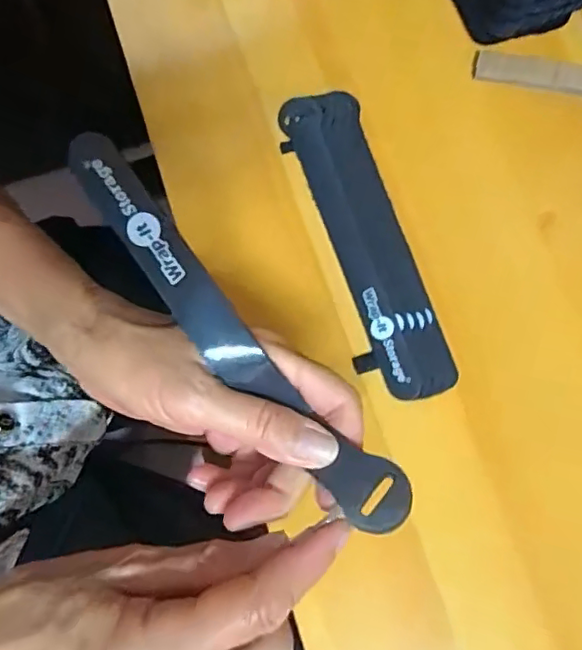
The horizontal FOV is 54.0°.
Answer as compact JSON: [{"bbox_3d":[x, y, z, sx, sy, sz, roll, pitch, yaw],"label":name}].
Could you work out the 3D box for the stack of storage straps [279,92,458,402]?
[{"bbox_3d":[0.044,-0.053,0.346,0.050,0.008,0.201,-17,77,-1],"label":"stack of storage straps"}]

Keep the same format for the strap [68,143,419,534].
[{"bbox_3d":[-0.022,0.005,0.226,0.027,0.012,0.190,-41,92,-9],"label":"strap"}]

